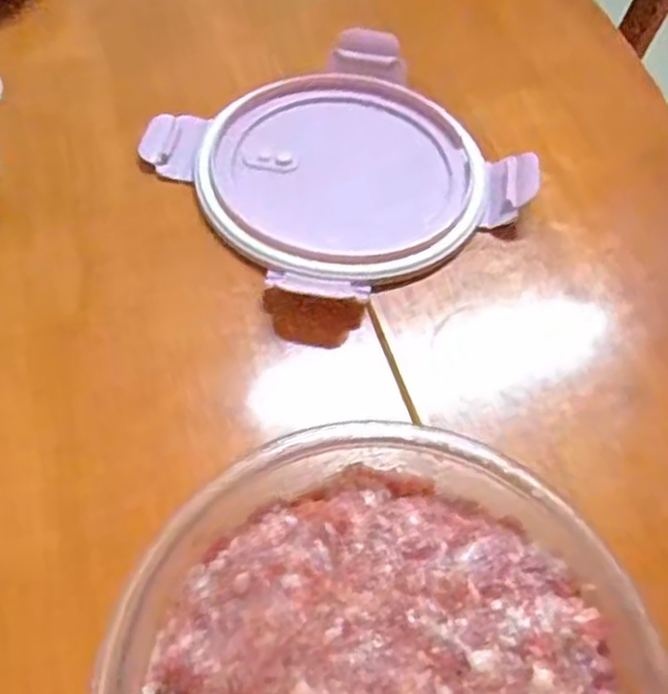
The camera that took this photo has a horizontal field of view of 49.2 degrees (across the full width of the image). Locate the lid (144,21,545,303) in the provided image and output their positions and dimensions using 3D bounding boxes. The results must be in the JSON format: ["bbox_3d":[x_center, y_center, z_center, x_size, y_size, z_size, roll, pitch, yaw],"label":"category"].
[{"bbox_3d":[0.003,-0.104,0.411,0.164,0.021,0.162,-28,62,-23],"label":"lid"}]

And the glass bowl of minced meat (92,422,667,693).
[{"bbox_3d":[0.011,0.115,0.242,0.159,0.066,0.161,3,55,-4],"label":"glass bowl of minced meat"}]

